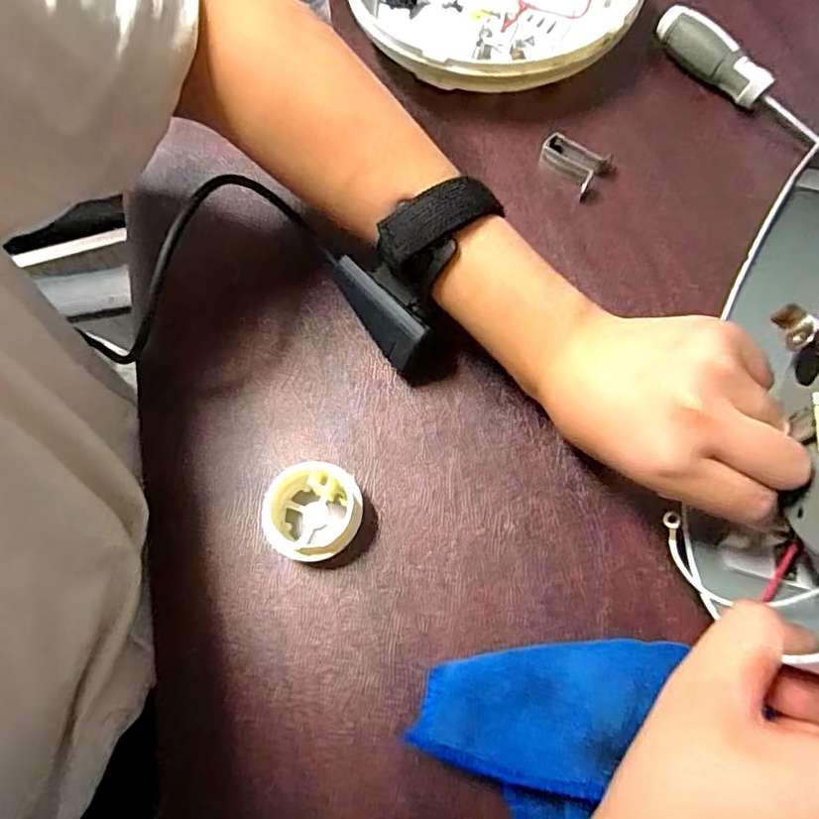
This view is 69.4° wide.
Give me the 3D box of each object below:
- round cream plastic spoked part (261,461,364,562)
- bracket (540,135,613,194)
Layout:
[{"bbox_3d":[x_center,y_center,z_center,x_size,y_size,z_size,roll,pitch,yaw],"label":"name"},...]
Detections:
[{"bbox_3d":[-0.047,0.052,0.293,0.046,0.023,0.046,-1,67,1],"label":"round cream plastic spoked part"},{"bbox_3d":[0.102,-0.158,0.377,0.039,0.011,0.026,37,73,15],"label":"bracket"}]

